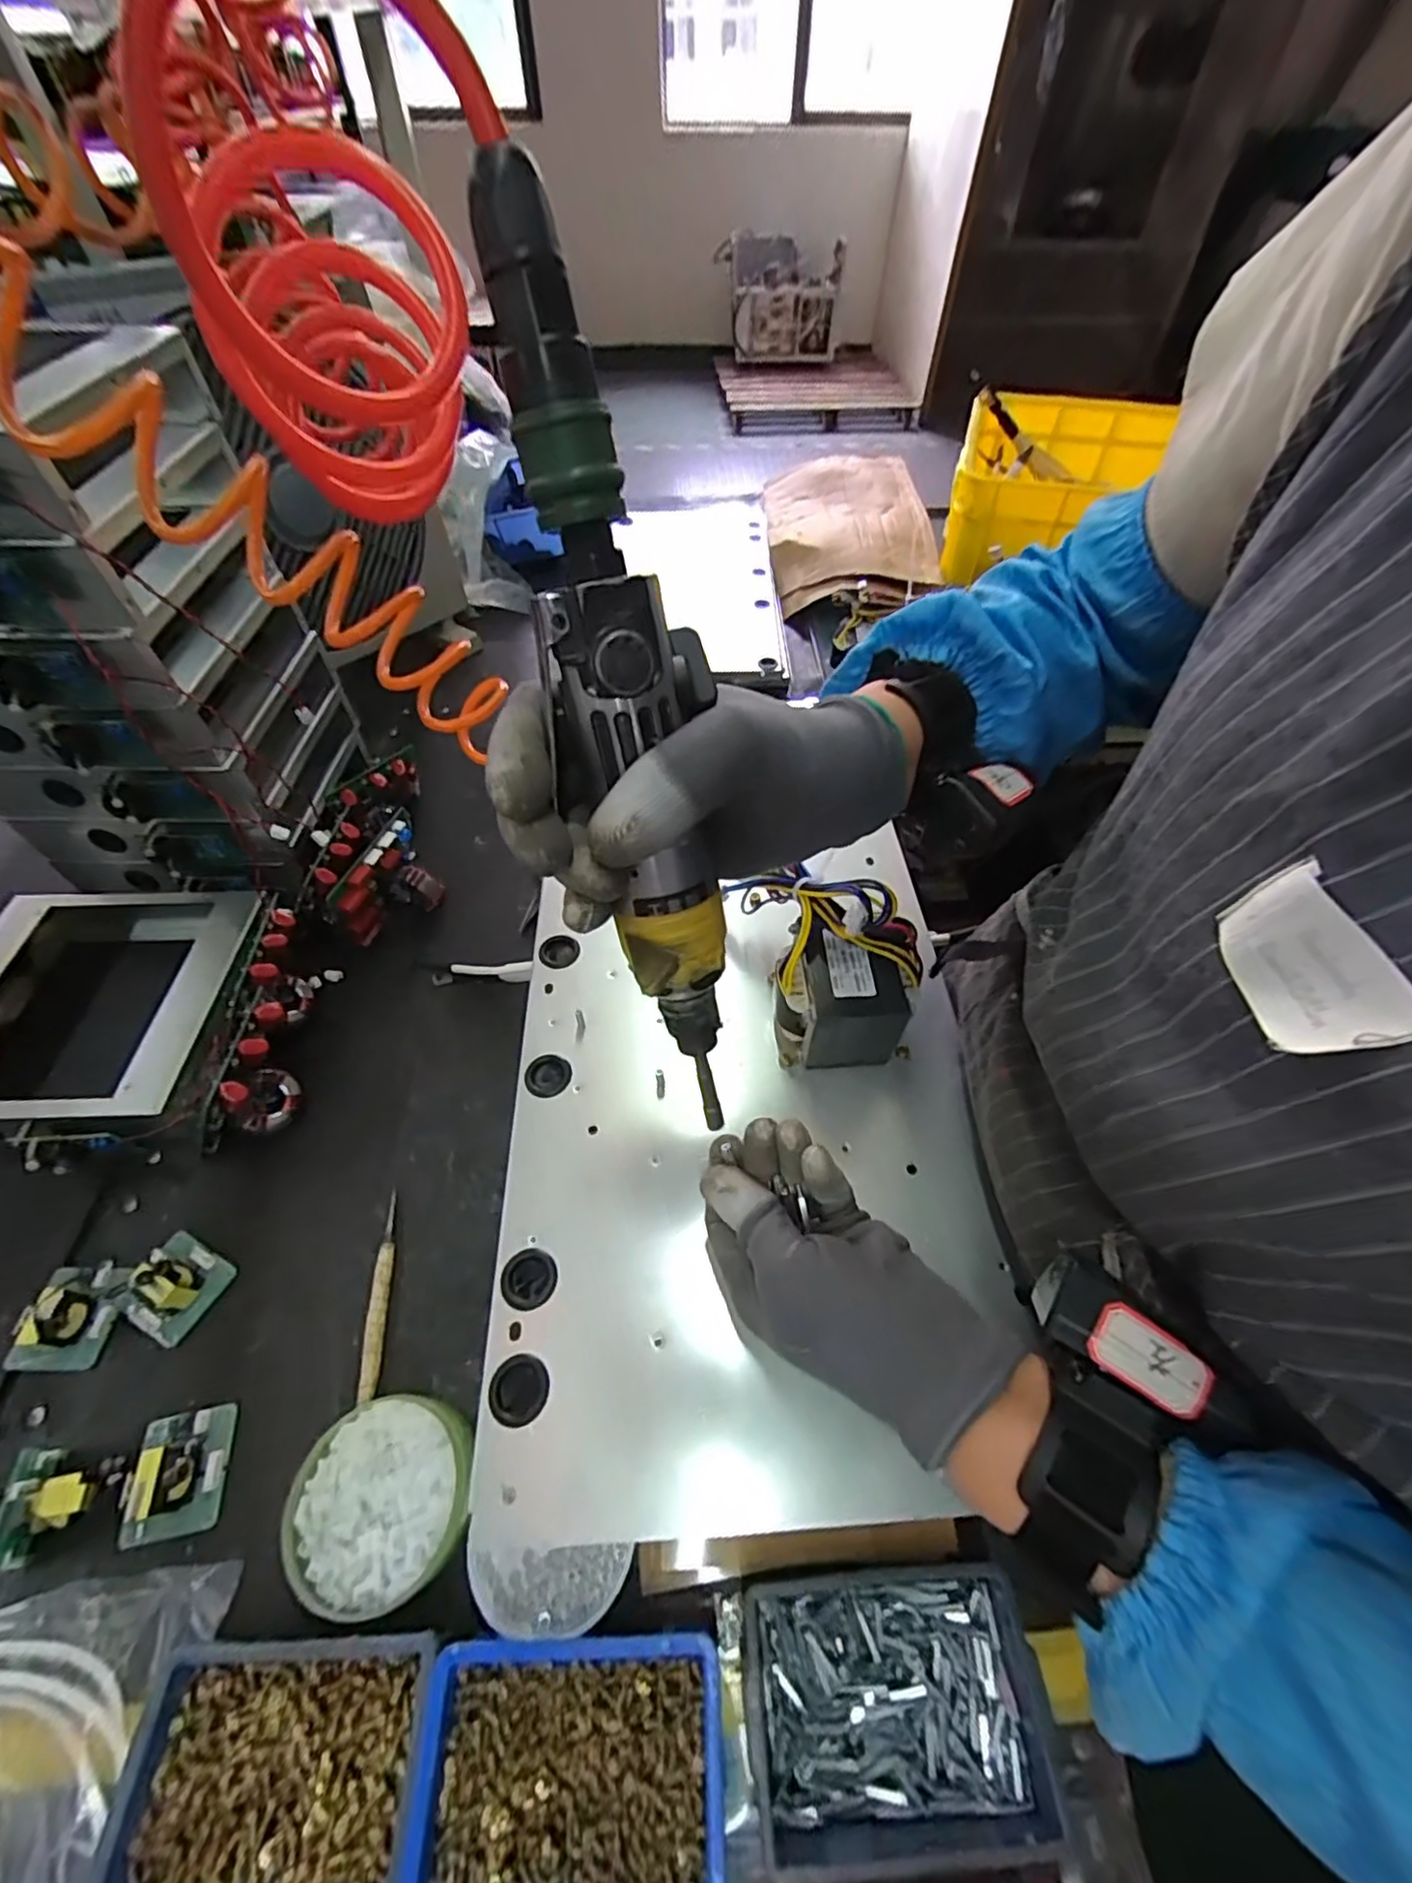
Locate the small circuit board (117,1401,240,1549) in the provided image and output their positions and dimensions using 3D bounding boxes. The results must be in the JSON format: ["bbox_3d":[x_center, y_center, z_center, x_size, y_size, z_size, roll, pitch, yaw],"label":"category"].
[{"bbox_3d":[-0.336,0.334,0.408,0.049,0.031,0.065,-10,55,-8],"label":"small circuit board"}]

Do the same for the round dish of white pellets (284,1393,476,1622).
[{"bbox_3d":[-0.196,0.342,0.399,0.101,0.038,0.097,0,54,-1],"label":"round dish of white pellets"}]

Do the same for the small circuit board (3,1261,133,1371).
[{"bbox_3d":[-0.452,0.261,0.455,0.057,0.040,0.069,4,54,2],"label":"small circuit board"}]

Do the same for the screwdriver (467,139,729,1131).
[{"bbox_3d":[-0.024,-0.064,0.221,0.046,0.272,0.041,-18,28,-14],"label":"screwdriver"}]

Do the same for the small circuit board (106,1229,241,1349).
[{"bbox_3d":[-0.397,0.246,0.470,0.072,0.037,0.059,24,57,16],"label":"small circuit board"}]

